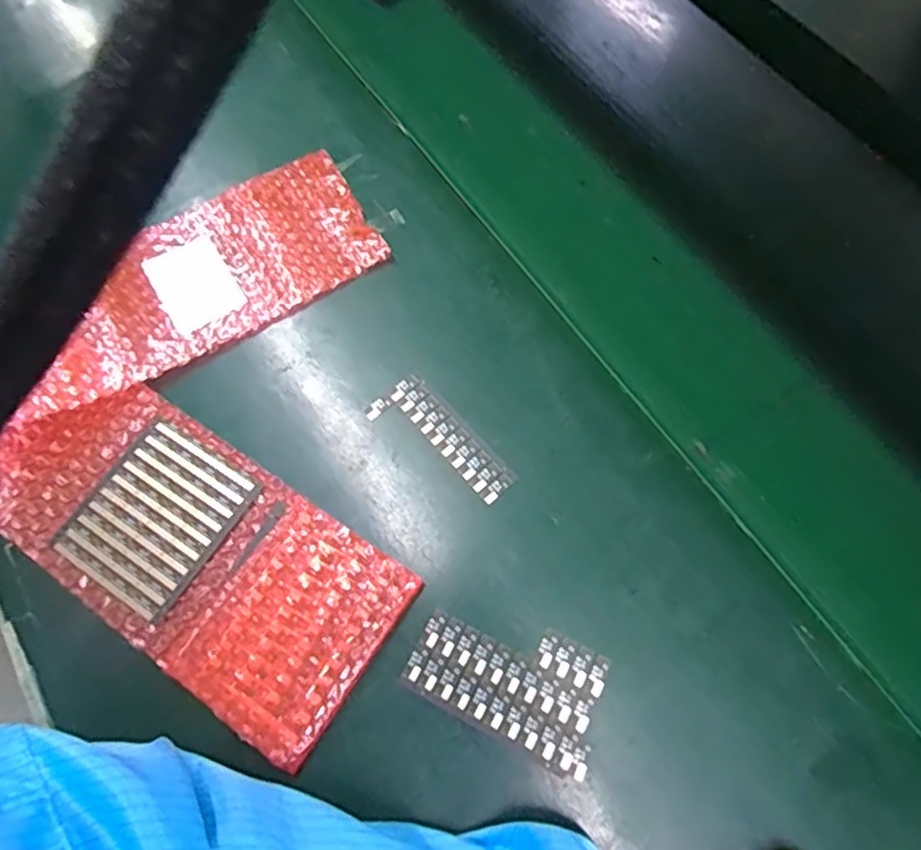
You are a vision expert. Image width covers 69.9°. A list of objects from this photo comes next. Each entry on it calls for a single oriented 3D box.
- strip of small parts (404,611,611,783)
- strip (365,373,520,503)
[{"bbox_3d":[0.027,0.136,0.359,0.103,0.004,0.063,27,70,12],"label":"strip of small parts"},{"bbox_3d":[-0.011,0.010,0.411,0.040,0.004,0.098,-42,72,-15],"label":"strip"}]

